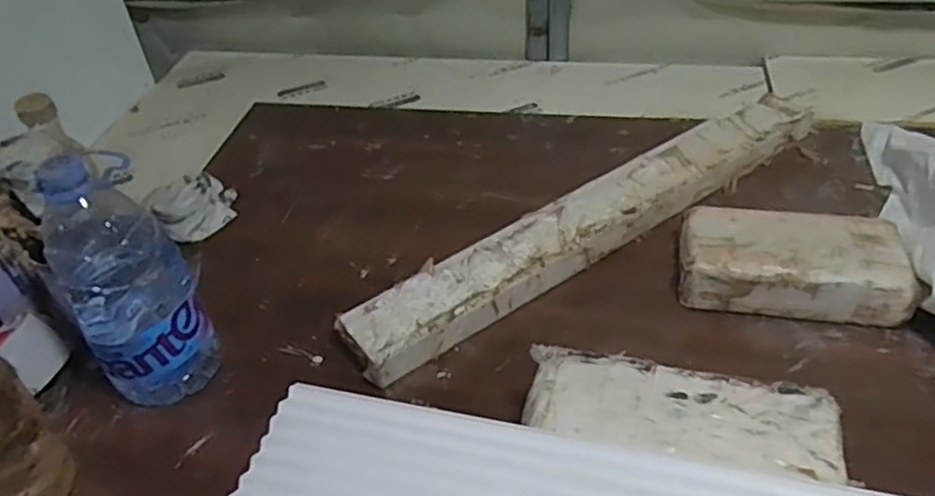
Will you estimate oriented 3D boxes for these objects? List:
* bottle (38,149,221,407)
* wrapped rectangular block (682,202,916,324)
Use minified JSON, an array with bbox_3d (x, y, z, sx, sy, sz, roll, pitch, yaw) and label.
[{"bbox_3d":[-0.301,0.034,0.608,0.100,0.248,0.088,-28,45,-23],"label":"bottle"},{"bbox_3d":[0.333,0.017,0.715,0.213,0.071,0.112,4,42,13],"label":"wrapped rectangular block"}]

